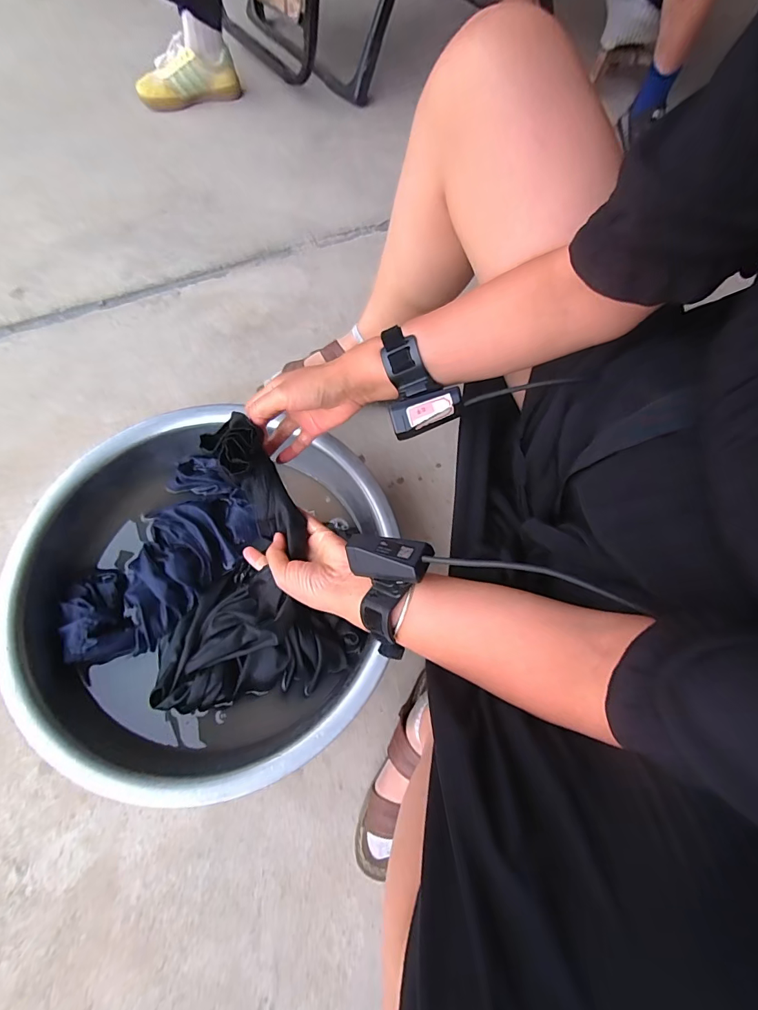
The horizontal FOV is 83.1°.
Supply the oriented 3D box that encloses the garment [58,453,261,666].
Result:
[{"bbox_3d":[-0.279,0.068,0.558,0.146,0.051,0.283,27,70,9],"label":"garment"}]

